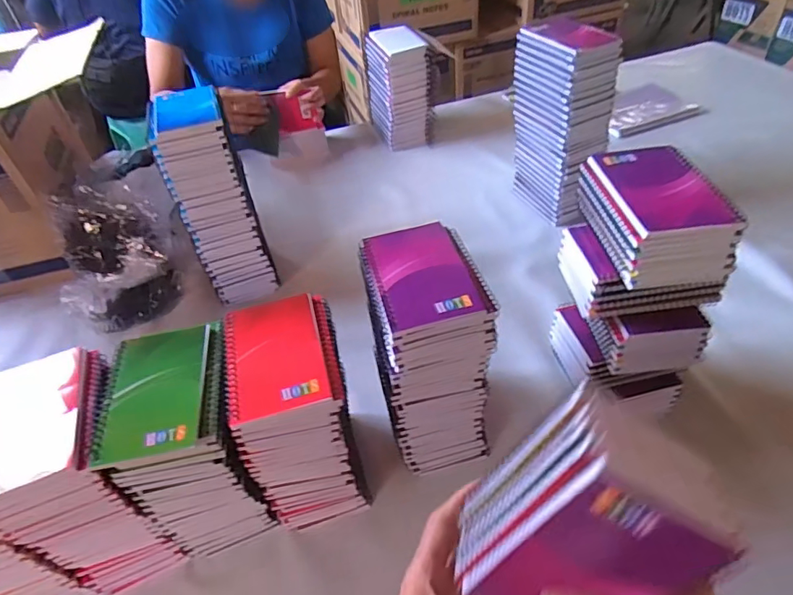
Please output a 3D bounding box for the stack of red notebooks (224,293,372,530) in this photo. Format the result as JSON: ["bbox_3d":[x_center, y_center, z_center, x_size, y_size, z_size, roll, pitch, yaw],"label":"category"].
[{"bbox_3d":[-0.096,0.127,0.523,0.097,0.225,0.131,-14,45,-6],"label":"stack of red notebooks"}]

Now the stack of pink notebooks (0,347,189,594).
[{"bbox_3d":[-0.298,0.176,0.495,0.120,0.212,0.134,-19,46,-11],"label":"stack of pink notebooks"}]

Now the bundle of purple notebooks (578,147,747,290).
[{"bbox_3d":[0.235,-0.074,0.465,0.092,0.071,0.136,-9,45,-1],"label":"bundle of purple notebooks"}]

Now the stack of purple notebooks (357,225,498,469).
[{"bbox_3d":[0.031,0.065,0.539,0.103,0.249,0.132,-14,45,-6],"label":"stack of purple notebooks"}]

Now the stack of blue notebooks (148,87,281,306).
[{"bbox_3d":[-0.260,-0.138,0.737,0.102,0.272,0.119,-19,46,-11],"label":"stack of blue notebooks"}]

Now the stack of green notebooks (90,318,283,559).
[{"bbox_3d":[-0.191,0.146,0.500,0.098,0.204,0.128,-14,45,-7],"label":"stack of green notebooks"}]

